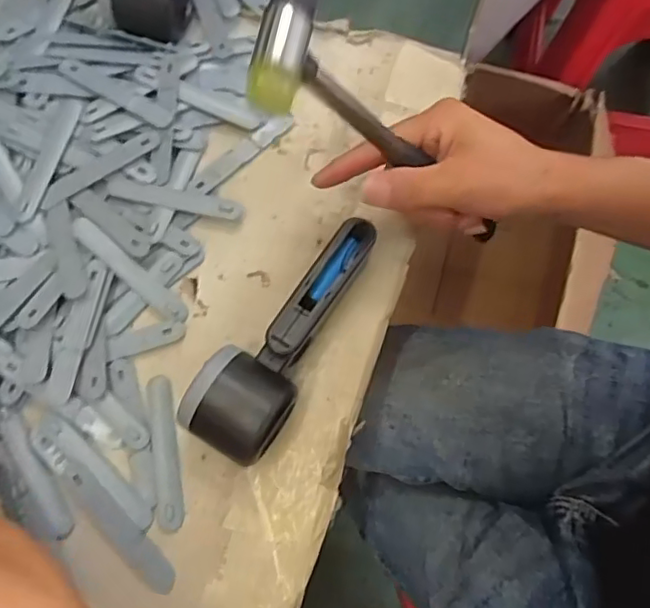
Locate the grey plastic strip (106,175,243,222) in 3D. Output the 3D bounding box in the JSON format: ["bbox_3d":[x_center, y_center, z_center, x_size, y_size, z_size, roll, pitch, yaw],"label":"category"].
[{"bbox_3d":[-0.106,-0.075,0.419,0.096,0.006,0.015,12,75,5],"label":"grey plastic strip"}]

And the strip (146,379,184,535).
[{"bbox_3d":[-0.103,0.094,0.380,0.017,0.004,0.095,-9,75,-1],"label":"strip"}]

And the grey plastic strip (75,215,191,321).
[{"bbox_3d":[-0.131,-0.022,0.398,0.094,0.007,0.015,42,85,-8],"label":"grey plastic strip"}]

